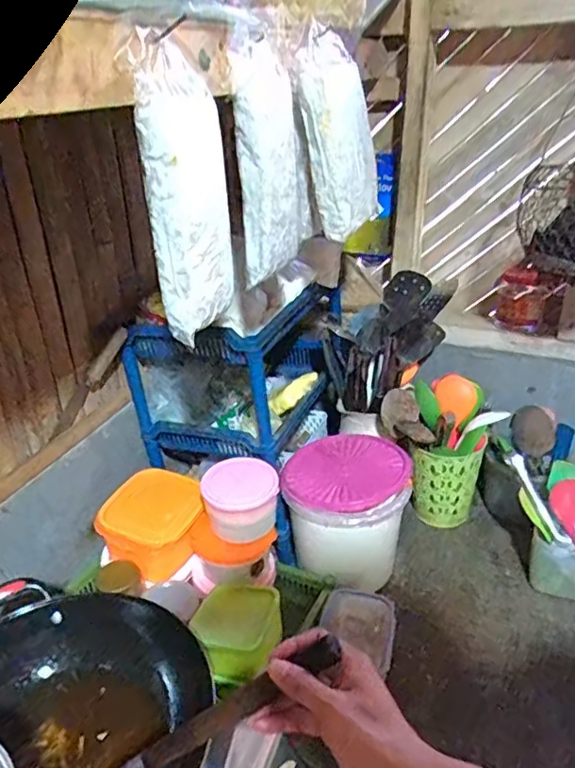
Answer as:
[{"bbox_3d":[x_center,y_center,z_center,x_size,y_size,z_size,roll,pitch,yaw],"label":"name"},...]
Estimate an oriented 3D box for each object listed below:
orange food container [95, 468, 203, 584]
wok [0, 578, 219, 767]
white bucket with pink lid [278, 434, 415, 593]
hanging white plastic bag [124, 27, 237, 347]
[{"bbox_3d":[-0.202,0.225,0.909,0.158,0.095,0.150,12,32,24],"label":"orange food container"},{"bbox_3d":[-0.230,0.340,0.613,0.295,0.095,0.251,21,36,35],"label":"wok"},{"bbox_3d":[0.105,0.221,0.973,0.189,0.195,0.200,-2,29,1],"label":"white bucket with pink lid"},{"bbox_3d":[-0.087,-0.168,0.501,0.042,0.229,0.081,9,31,20],"label":"hanging white plastic bag"}]

